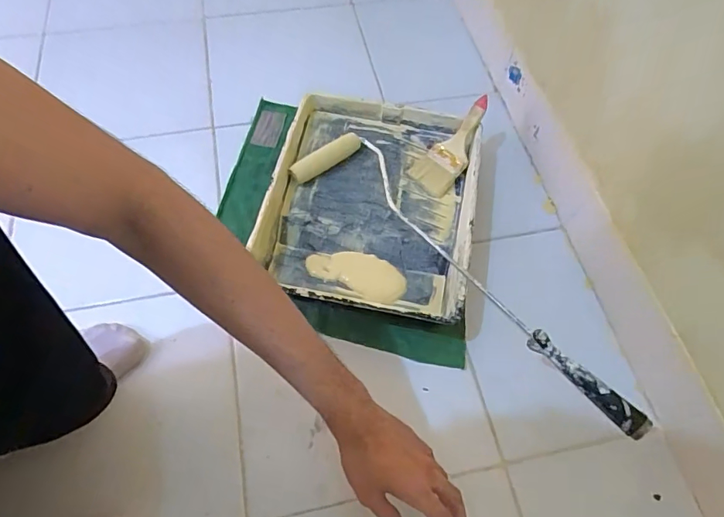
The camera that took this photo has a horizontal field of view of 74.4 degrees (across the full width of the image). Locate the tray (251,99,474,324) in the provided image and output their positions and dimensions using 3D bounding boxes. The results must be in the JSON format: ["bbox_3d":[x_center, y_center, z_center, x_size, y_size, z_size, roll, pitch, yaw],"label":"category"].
[{"bbox_3d":[0.011,-0.075,0.687,0.282,0.076,0.334,12,61,4],"label":"tray"}]

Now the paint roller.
[{"bbox_3d":[0.129,-0.006,0.618,0.539,0.060,0.128,39,70,22],"label":"paint roller"}]

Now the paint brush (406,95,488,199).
[{"bbox_3d":[0.136,-0.171,0.713,0.066,0.020,0.162,34,89,15],"label":"paint brush"}]

